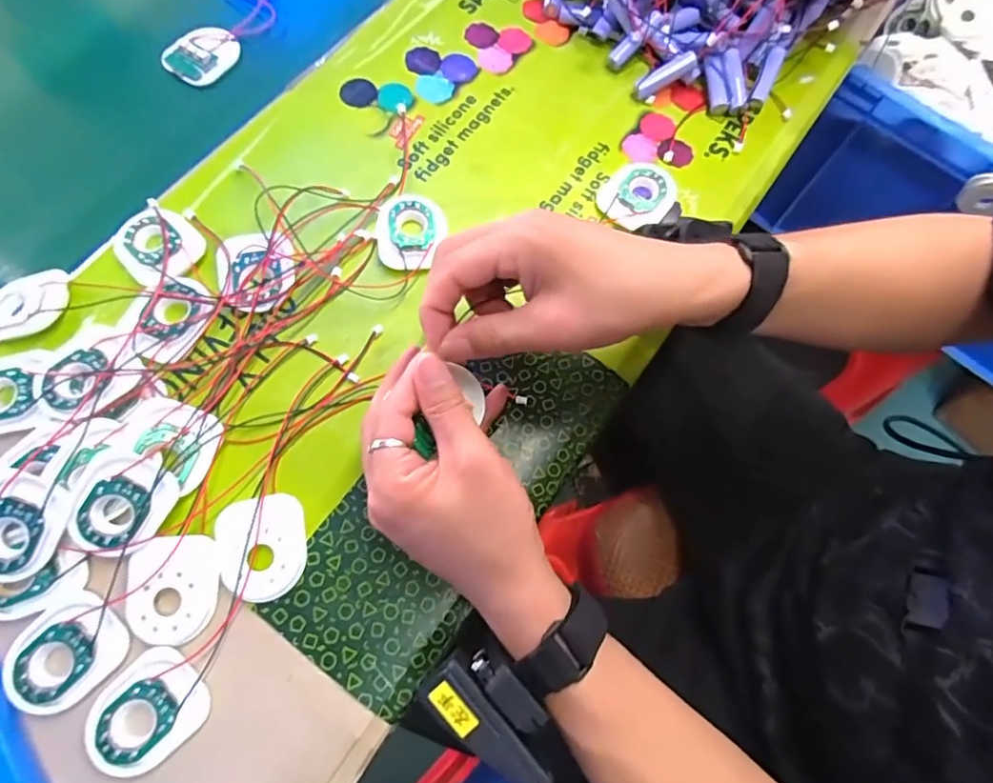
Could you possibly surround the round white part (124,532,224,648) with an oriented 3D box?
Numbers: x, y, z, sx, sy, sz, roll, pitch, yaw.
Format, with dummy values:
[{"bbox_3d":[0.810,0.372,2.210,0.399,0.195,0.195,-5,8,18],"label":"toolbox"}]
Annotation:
[{"bbox_3d":[-0.179,0.108,0.300,0.047,0.007,0.057,-1,70,-3],"label":"round white part"}]

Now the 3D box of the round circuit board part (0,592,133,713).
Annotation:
[{"bbox_3d":[-0.231,0.139,0.288,0.058,0.005,0.049,-41,76,-15],"label":"round circuit board part"}]

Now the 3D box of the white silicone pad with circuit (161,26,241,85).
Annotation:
[{"bbox_3d":[-0.236,-0.271,0.435,0.039,0.014,0.057,40,73,12],"label":"white silicone pad with circuit"}]

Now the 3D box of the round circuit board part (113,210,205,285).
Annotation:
[{"bbox_3d":[-0.225,-0.097,0.360,0.057,0.004,0.048,42,74,12],"label":"round circuit board part"}]

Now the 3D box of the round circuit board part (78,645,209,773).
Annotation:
[{"bbox_3d":[-0.185,0.169,0.283,0.049,0.004,0.059,43,74,13],"label":"round circuit board part"}]

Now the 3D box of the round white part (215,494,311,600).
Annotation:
[{"bbox_3d":[-0.134,0.089,0.311,0.047,0.007,0.056,-15,71,-7],"label":"round white part"}]

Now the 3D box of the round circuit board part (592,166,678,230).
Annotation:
[{"bbox_3d":[0.105,-0.146,0.403,0.049,0.006,0.061,36,73,11],"label":"round circuit board part"}]

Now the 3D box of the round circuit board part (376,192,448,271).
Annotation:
[{"bbox_3d":[-0.059,-0.112,0.380,0.047,0.009,0.058,-1,70,-2],"label":"round circuit board part"}]

